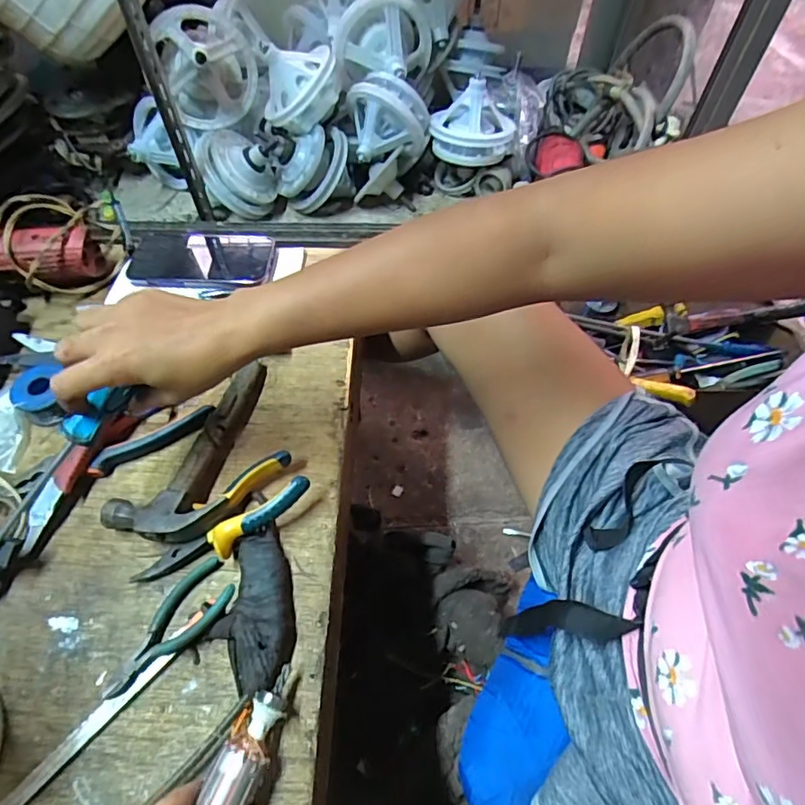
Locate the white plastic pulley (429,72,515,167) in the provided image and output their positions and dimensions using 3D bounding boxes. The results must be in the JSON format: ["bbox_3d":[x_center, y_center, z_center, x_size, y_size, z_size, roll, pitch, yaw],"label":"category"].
[{"bbox_3d":[0.119,-0.475,0.909,0.137,0.105,0.128,9,57,5],"label":"white plastic pulley"}]

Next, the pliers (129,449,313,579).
[{"bbox_3d":[-0.150,0.099,0.462,0.145,0.036,0.054,-30,62,-19],"label":"pliers"}]

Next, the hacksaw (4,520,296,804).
[{"bbox_3d":[-0.197,0.249,0.379,0.094,0.027,0.357,33,62,19],"label":"hacksaw"}]

